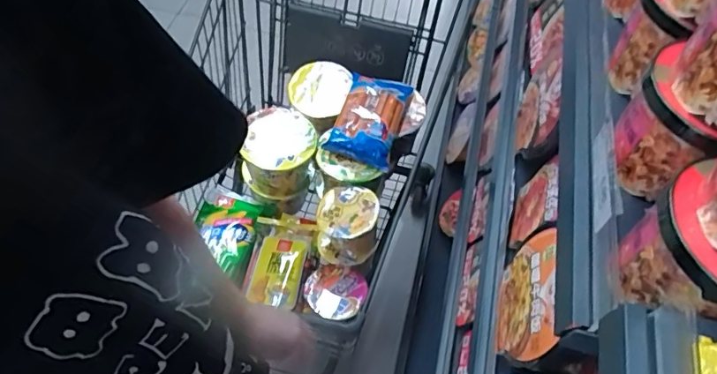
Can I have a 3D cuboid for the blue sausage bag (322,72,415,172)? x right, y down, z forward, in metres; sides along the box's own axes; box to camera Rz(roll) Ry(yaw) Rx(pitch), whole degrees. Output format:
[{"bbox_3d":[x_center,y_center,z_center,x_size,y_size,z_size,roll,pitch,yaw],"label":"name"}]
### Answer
[{"bbox_3d":[0.022,-0.132,0.905,0.114,0.031,0.199,16,59,6],"label":"blue sausage bag"}]

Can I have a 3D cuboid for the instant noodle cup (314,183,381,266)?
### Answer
[{"bbox_3d":[-0.021,0.069,0.873,0.101,0.115,0.102,2,58,-3],"label":"instant noodle cup"}]

